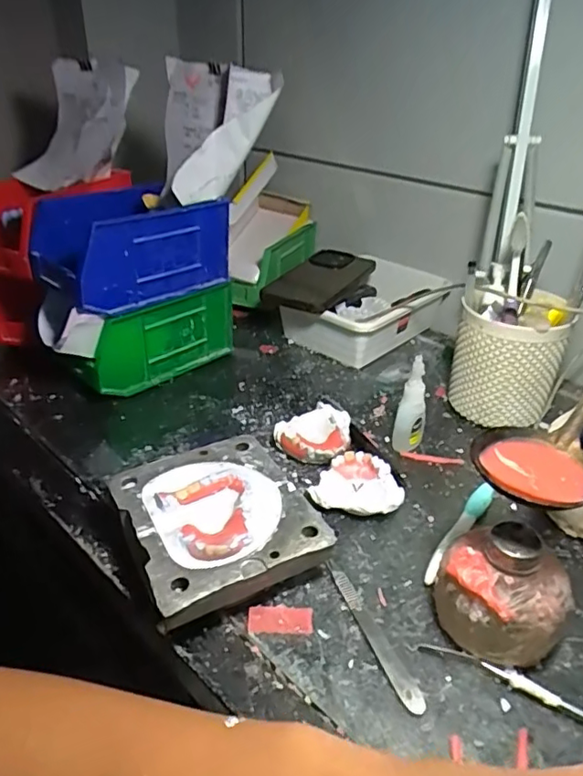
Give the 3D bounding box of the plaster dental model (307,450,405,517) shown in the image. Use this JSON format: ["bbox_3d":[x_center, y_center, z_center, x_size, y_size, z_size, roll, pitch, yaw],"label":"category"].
[{"bbox_3d":[0.053,0.076,0.449,0.067,0.028,0.057,11,34,15],"label":"plaster dental model"}]

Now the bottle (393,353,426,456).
[{"bbox_3d":[0.103,0.017,0.491,0.023,0.088,0.022,14,35,19],"label":"bottle"}]

